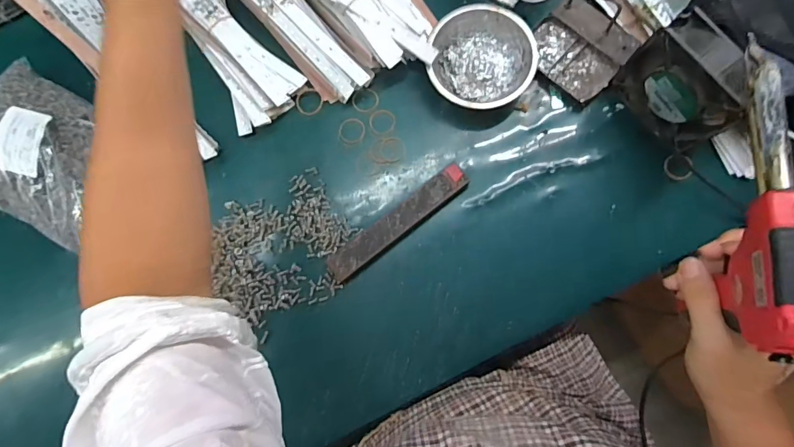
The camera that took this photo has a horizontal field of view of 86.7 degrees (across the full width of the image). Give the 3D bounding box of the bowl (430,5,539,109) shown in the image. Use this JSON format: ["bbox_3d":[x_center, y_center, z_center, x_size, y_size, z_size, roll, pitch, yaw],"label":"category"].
[{"bbox_3d":[0.102,-0.199,0.512,0.121,0.038,0.124,0,82,3],"label":"bowl"}]

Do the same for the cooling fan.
[{"bbox_3d":[0.302,-0.144,0.443,0.046,0.134,0.116,-25,81,-1],"label":"cooling fan"}]

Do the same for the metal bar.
[{"bbox_3d":[0.001,-0.001,0.495,0.190,0.020,0.034,-37,82,-3],"label":"metal bar"}]

